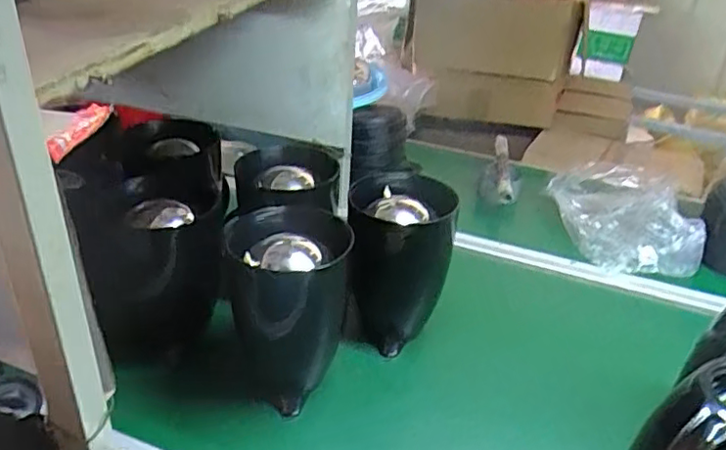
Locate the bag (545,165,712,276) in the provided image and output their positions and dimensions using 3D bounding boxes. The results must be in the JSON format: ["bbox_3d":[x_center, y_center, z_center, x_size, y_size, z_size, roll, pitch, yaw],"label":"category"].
[{"bbox_3d":[0.426,-0.022,1.006,0.190,0.066,0.268,4,30,0],"label":"bag"}]

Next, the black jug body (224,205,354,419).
[{"bbox_3d":[-0.080,0.088,0.668,0.123,0.179,0.137,-3,31,-13],"label":"black jug body"}]

